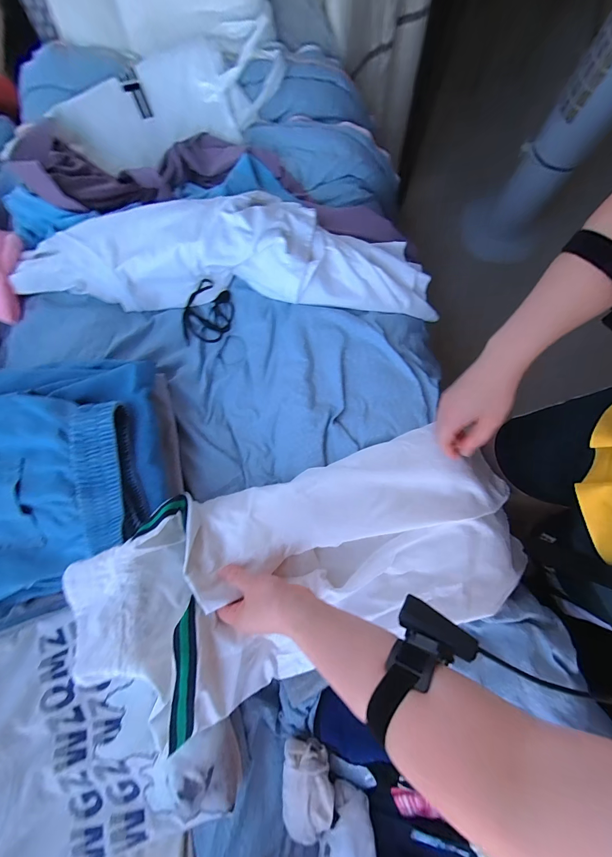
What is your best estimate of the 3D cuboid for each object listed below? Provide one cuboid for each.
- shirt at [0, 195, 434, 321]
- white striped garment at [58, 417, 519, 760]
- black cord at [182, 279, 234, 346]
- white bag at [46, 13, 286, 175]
[{"bbox_3d":[-0.104,-0.274,0.519,0.612,0.104,0.143,0,80,1],"label":"shirt"},{"bbox_3d":[0.020,0.169,0.435,0.555,0.082,0.243,-14,80,-11],"label":"white striped garment"},{"bbox_3d":[-0.163,-0.187,0.544,0.086,0.046,0.091,-10,80,-1],"label":"black cord"},{"bbox_3d":[-0.207,-0.552,0.560,0.382,0.077,0.121,-35,81,-5],"label":"white bag"}]

